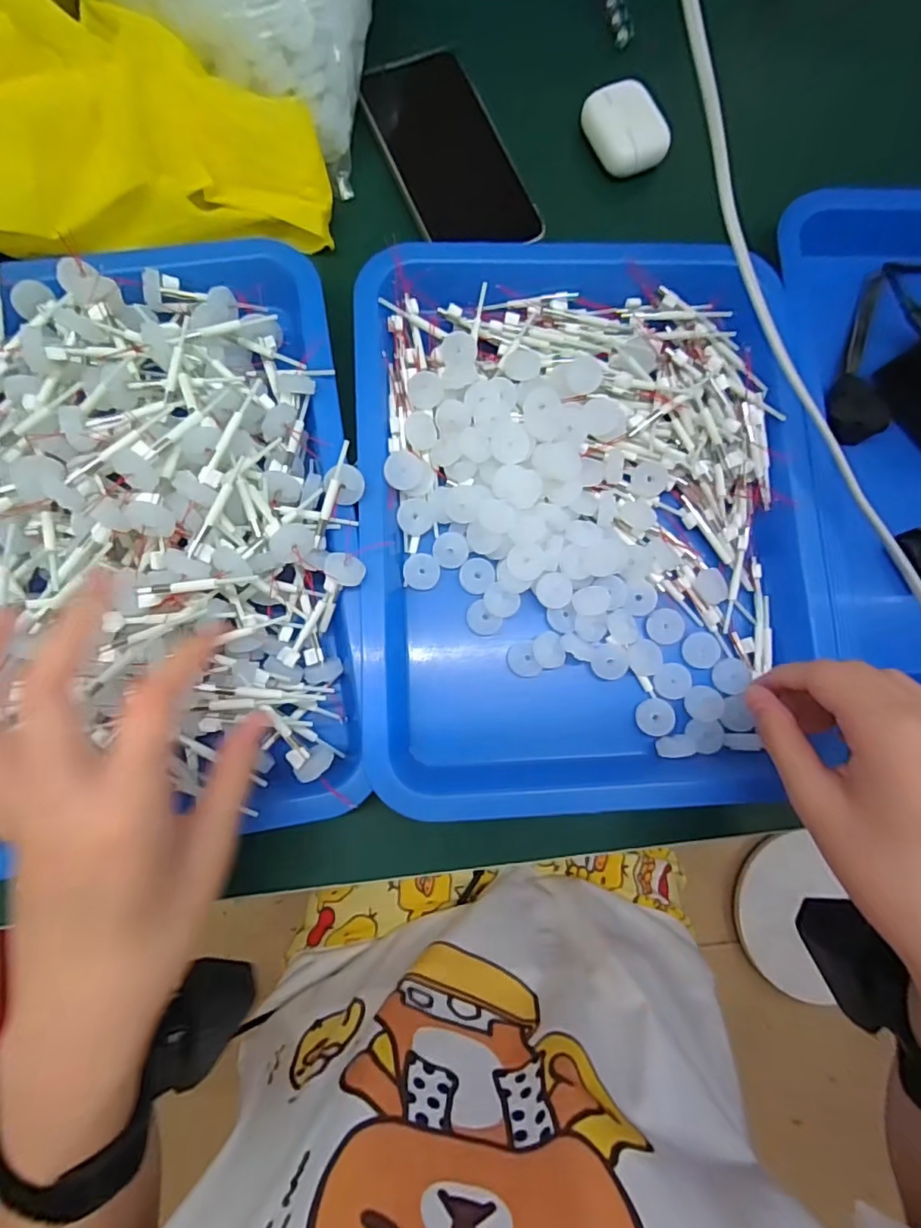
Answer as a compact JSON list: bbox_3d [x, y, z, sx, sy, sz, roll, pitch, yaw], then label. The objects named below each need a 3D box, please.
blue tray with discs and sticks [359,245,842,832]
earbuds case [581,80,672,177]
[{"bbox_3d":[0.071,-0.054,0.318,0.252,0.036,0.330,-3,83,-4],"label":"blue tray with discs and sticks"},{"bbox_3d":[0.110,-0.323,0.361,0.045,0.023,0.055,-26,85,-6],"label":"earbuds case"}]

